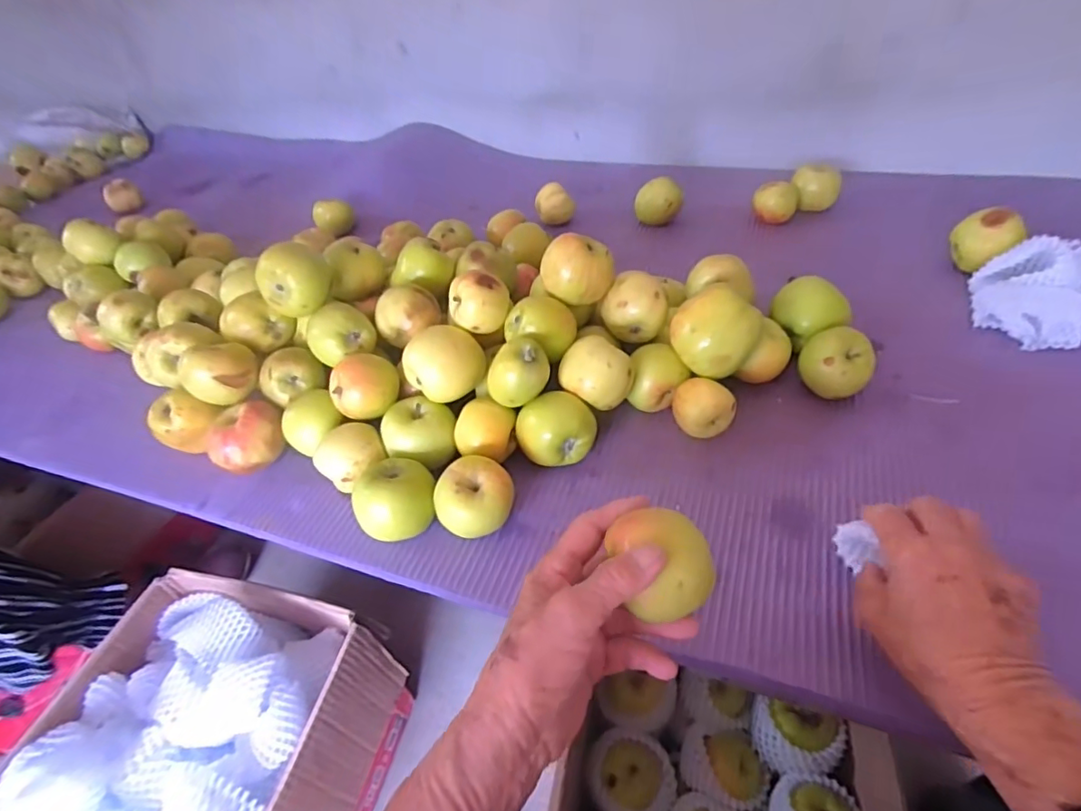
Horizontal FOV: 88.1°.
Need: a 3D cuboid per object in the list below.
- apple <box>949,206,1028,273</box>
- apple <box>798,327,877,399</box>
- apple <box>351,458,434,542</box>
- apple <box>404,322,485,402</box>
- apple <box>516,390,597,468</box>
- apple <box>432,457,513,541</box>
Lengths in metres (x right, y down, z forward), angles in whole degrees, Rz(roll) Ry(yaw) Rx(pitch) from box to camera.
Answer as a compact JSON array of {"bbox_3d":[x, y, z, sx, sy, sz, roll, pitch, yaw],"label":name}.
[{"bbox_3d":[0.486,-0.175,0.615,0.063,0.065,0.049,27,54,30],"label":"apple"},{"bbox_3d":[0.268,-0.034,0.508,0.061,0.059,0.053,17,50,23],"label":"apple"},{"bbox_3d":[-0.118,0.075,0.460,0.062,0.050,0.060,-4,45,4],"label":"apple"},{"bbox_3d":[-0.084,-0.037,0.496,0.056,0.056,0.063,28,55,31],"label":"apple"},{"bbox_3d":[0.015,0.025,0.489,0.066,0.058,0.050,-25,47,-16],"label":"apple"},{"bbox_3d":[-0.052,0.078,0.451,0.060,0.055,0.051,-10,45,-2],"label":"apple"}]

